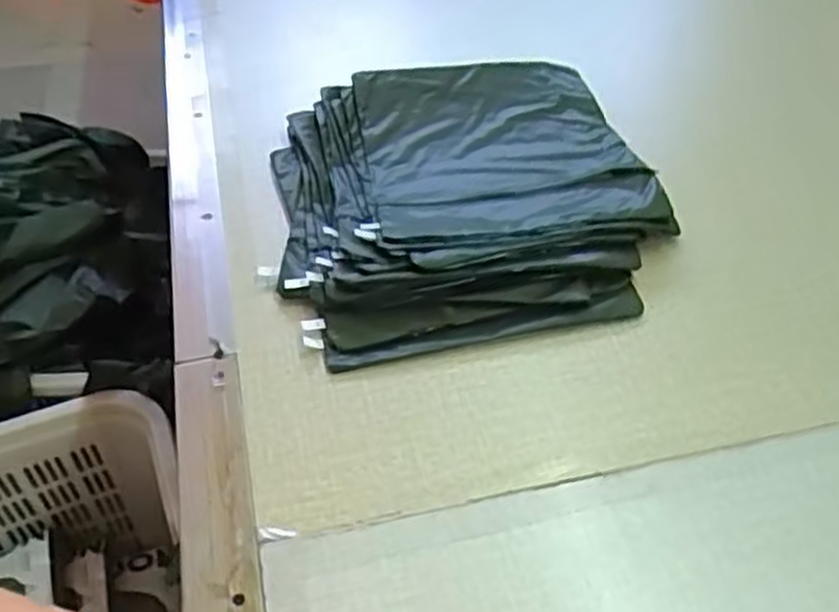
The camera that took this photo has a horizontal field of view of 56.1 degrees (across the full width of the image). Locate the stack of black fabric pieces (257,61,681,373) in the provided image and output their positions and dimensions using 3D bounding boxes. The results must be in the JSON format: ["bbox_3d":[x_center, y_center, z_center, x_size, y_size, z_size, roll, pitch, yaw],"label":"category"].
[{"bbox_3d":[0.038,-0.118,0.766,0.348,0.037,0.379,-6,45,-8],"label":"stack of black fabric pieces"}]

